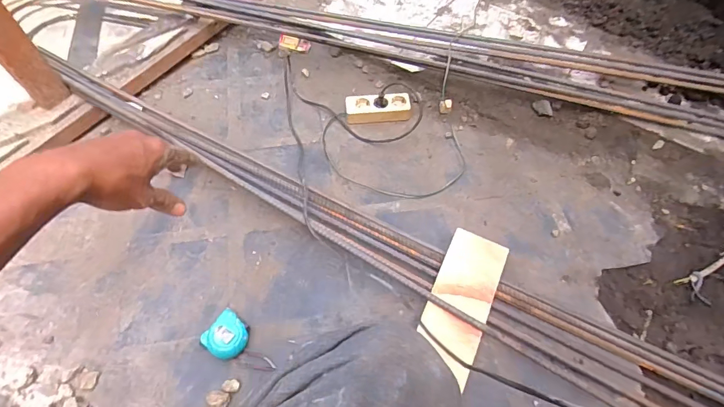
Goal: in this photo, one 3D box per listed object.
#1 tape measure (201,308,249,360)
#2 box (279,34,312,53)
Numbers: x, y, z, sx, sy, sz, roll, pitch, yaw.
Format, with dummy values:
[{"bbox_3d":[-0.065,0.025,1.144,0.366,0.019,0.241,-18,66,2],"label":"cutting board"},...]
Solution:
[{"bbox_3d":[-0.232,0.231,0.728,0.079,0.038,0.074,33,62,18],"label":"tape measure"},{"bbox_3d":[-0.190,-0.446,1.171,0.091,0.015,0.041,15,58,9],"label":"box"}]

